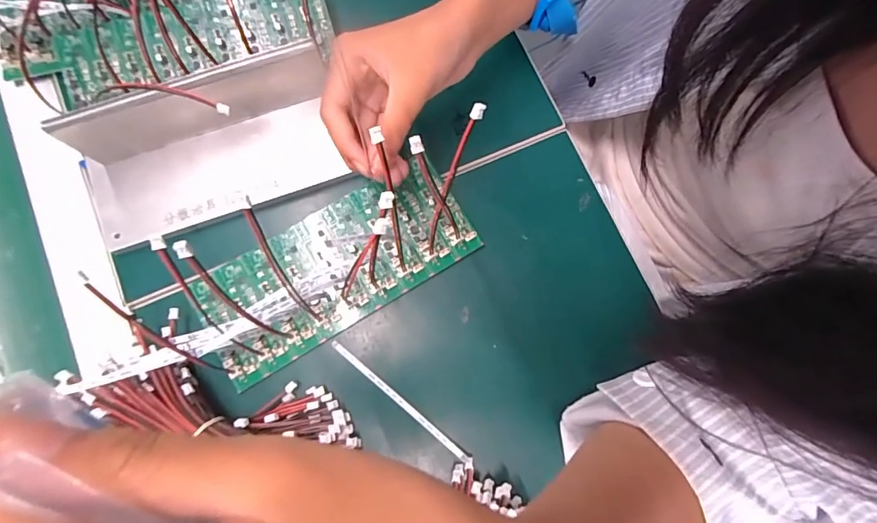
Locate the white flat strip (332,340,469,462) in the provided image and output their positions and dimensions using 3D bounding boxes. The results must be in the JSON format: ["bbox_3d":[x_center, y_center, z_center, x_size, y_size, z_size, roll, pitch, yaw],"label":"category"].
[{"bbox_3d":[-0.028,0.096,0.311,0.118,0.007,0.006,39,82,7],"label":"white flat strip"}]

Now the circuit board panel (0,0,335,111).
[{"bbox_3d":[-0.204,-0.162,0.341,0.242,0.023,0.063,-13,80,-2],"label":"circuit board panel"}]

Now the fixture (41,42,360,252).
[{"bbox_3d":[-0.156,-0.075,0.308,0.192,0.060,0.072,-19,80,-4],"label":"fixture"}]

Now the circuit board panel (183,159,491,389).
[{"bbox_3d":[-0.074,0.003,0.325,0.192,0.012,0.084,-31,81,-6],"label":"circuit board panel"}]

